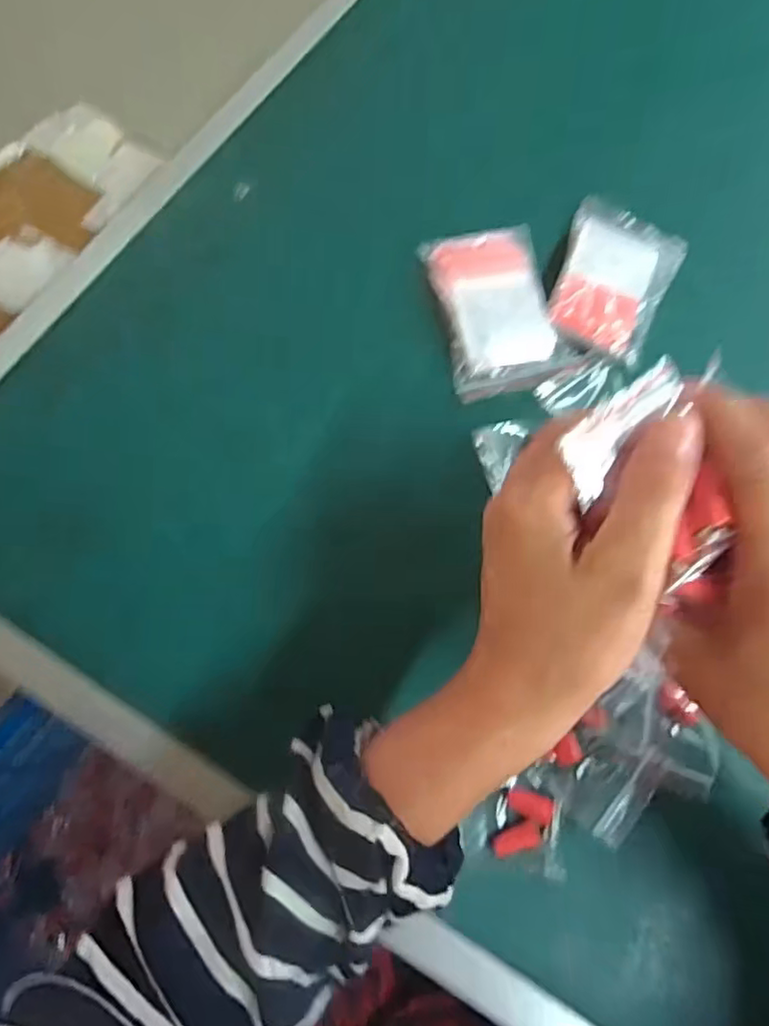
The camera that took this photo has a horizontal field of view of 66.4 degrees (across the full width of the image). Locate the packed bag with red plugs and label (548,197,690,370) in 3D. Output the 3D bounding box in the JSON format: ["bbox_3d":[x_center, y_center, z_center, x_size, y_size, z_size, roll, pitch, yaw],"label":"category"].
[{"bbox_3d":[0.152,-0.157,0.387,0.073,0.016,0.121,23,73,6],"label":"packed bag with red plugs and label"}]

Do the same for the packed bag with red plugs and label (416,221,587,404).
[{"bbox_3d":[0.072,-0.131,0.375,0.074,0.014,0.112,-13,73,-5],"label":"packed bag with red plugs and label"}]

